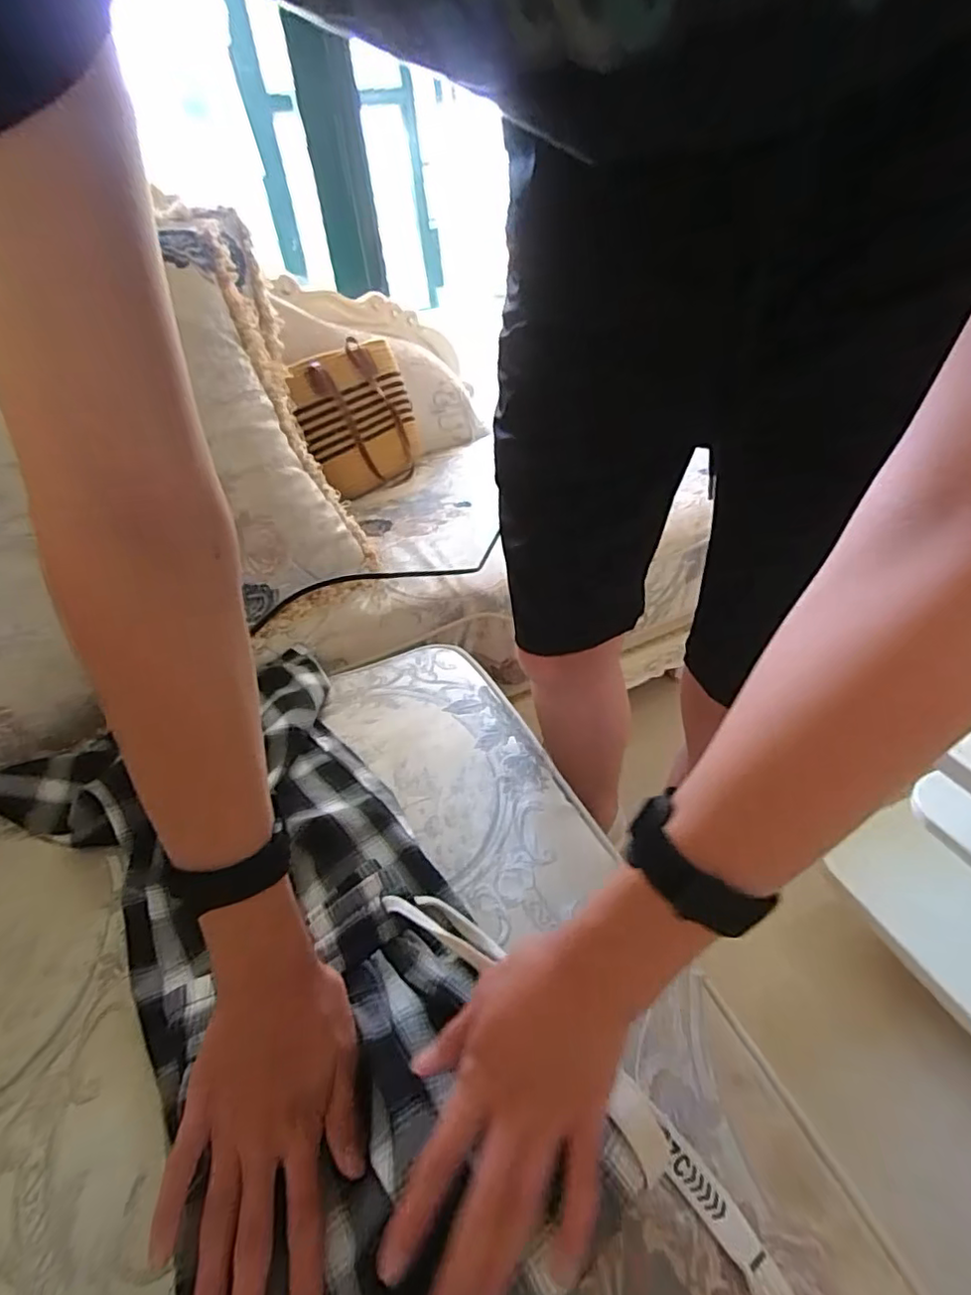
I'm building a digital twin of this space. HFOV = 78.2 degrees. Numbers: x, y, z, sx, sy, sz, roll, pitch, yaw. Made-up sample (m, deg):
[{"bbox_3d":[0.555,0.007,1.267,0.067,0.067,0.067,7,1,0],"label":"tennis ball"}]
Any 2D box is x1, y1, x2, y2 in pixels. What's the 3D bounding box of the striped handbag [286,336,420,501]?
[{"bbox_3d":[-0.242,-0.433,1.148,0.060,0.265,0.286,-2,26,45],"label":"striped handbag"}]

